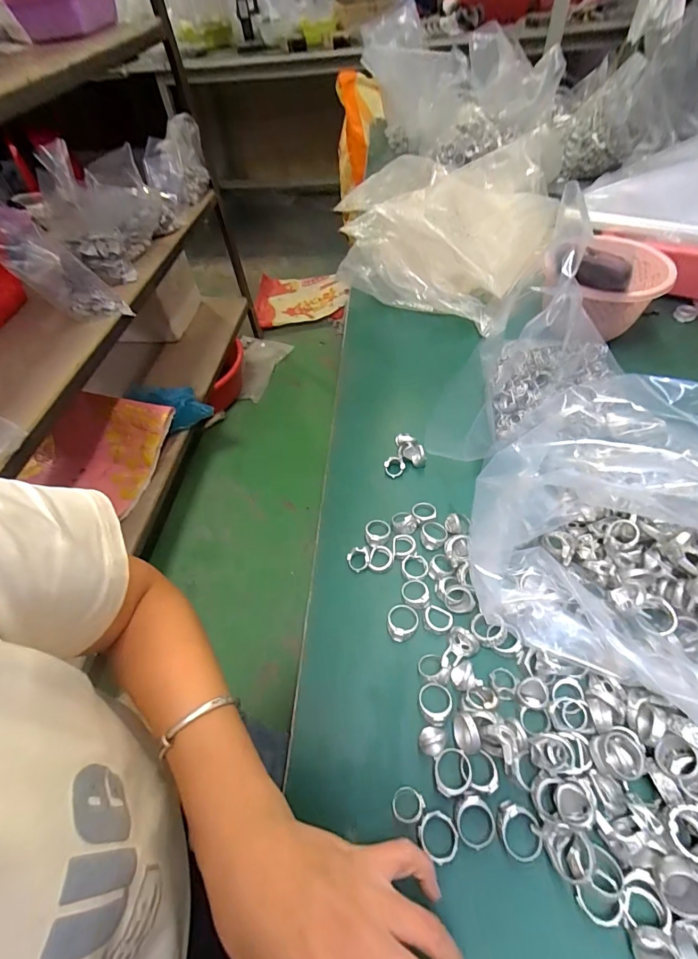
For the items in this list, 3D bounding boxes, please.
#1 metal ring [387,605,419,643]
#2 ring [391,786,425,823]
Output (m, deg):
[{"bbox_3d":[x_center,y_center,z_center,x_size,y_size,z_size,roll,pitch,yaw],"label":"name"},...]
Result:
[{"bbox_3d":[0.045,0.117,0.336,0.024,0.014,0.030,4,54,8],"label":"metal ring"},{"bbox_3d":[0.038,0.213,0.266,0.020,0.004,0.019,-3,53,4],"label":"ring"}]

